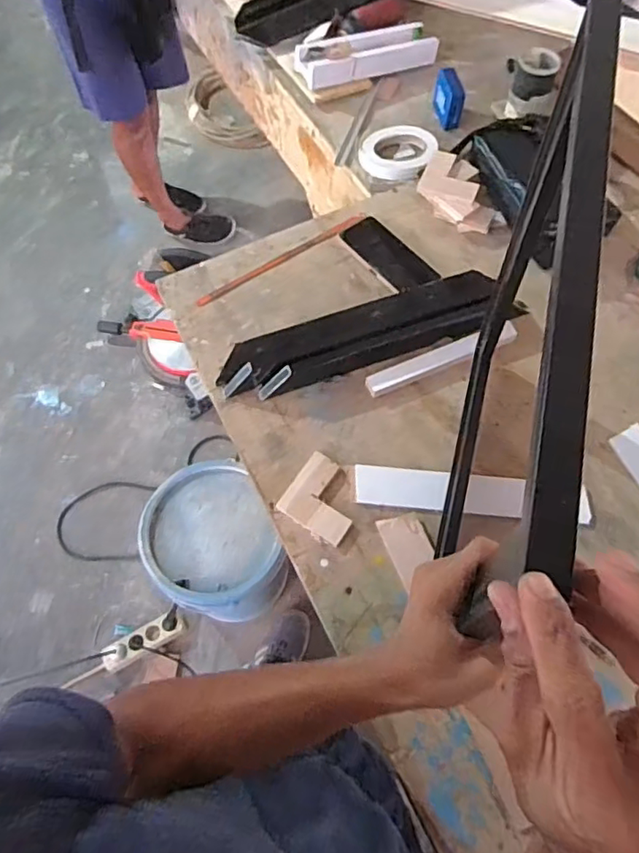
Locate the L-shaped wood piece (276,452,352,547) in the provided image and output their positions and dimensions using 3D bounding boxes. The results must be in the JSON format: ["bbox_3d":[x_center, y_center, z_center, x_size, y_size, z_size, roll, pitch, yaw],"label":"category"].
[{"bbox_3d":[0.008,0.089,0.737,0.090,0.010,0.092,31,69,16],"label":"L-shaped wood piece"}]

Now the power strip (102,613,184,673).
[{"bbox_3d":[-0.428,0.522,1.425,0.195,0.030,0.055,-27,66,-13],"label":"power strip"}]

